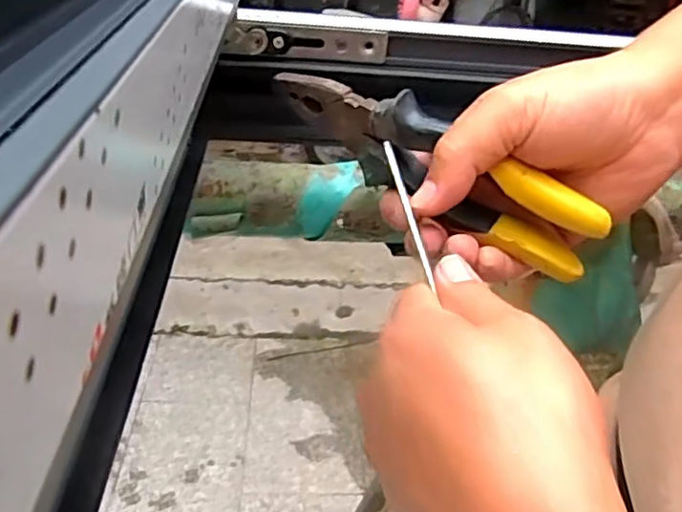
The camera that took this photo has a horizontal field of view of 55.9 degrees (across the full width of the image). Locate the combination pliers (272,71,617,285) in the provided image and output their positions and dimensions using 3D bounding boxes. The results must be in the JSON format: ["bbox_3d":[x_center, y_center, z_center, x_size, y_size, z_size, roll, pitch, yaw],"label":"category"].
[{"bbox_3d":[0.049,-0.053,0.348,0.190,0.047,0.023,32,39,14],"label":"combination pliers"}]

